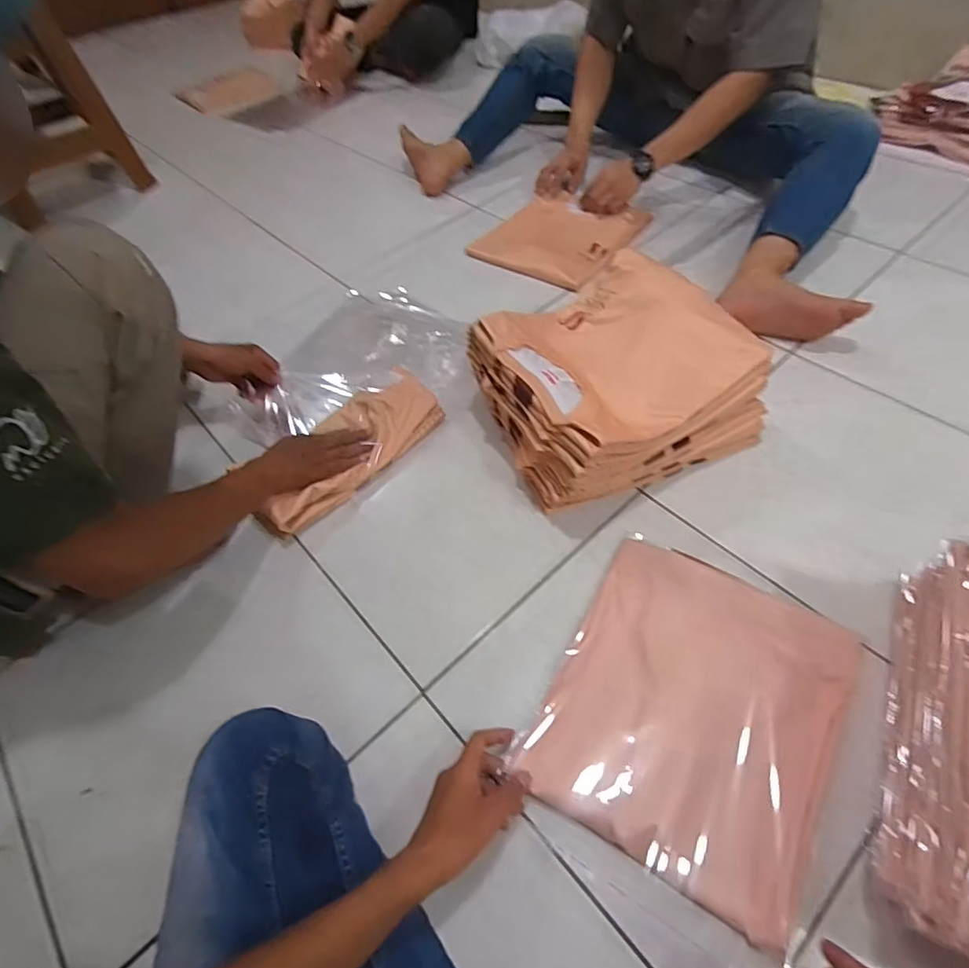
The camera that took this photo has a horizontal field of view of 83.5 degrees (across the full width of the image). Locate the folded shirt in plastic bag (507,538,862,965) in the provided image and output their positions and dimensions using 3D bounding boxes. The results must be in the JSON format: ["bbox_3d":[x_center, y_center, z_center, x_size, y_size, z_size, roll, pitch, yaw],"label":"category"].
[{"bbox_3d":[0.222,0.231,0.579,0.278,0.038,0.322,25,60,20],"label":"folded shirt in plastic bag"}]

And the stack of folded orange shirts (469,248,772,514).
[{"bbox_3d":[0.182,-0.149,0.789,0.339,0.171,0.294,-23,54,-12],"label":"stack of folded orange shirts"}]

